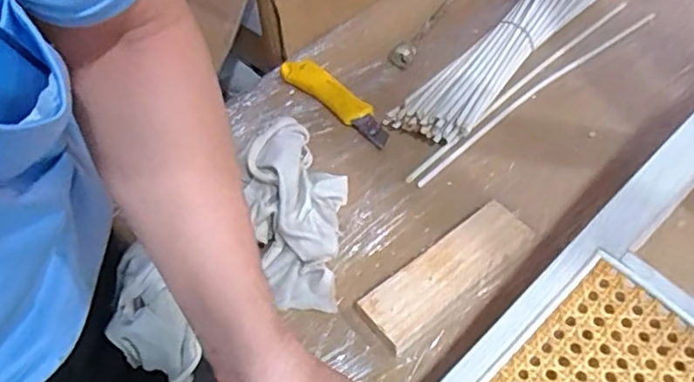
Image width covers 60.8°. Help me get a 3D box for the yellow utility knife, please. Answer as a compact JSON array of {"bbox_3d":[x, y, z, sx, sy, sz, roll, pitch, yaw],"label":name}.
[{"bbox_3d":[-0.014,-0.106,0.664,0.036,0.014,0.166,-34,56,-21],"label":"yellow utility knife"}]

